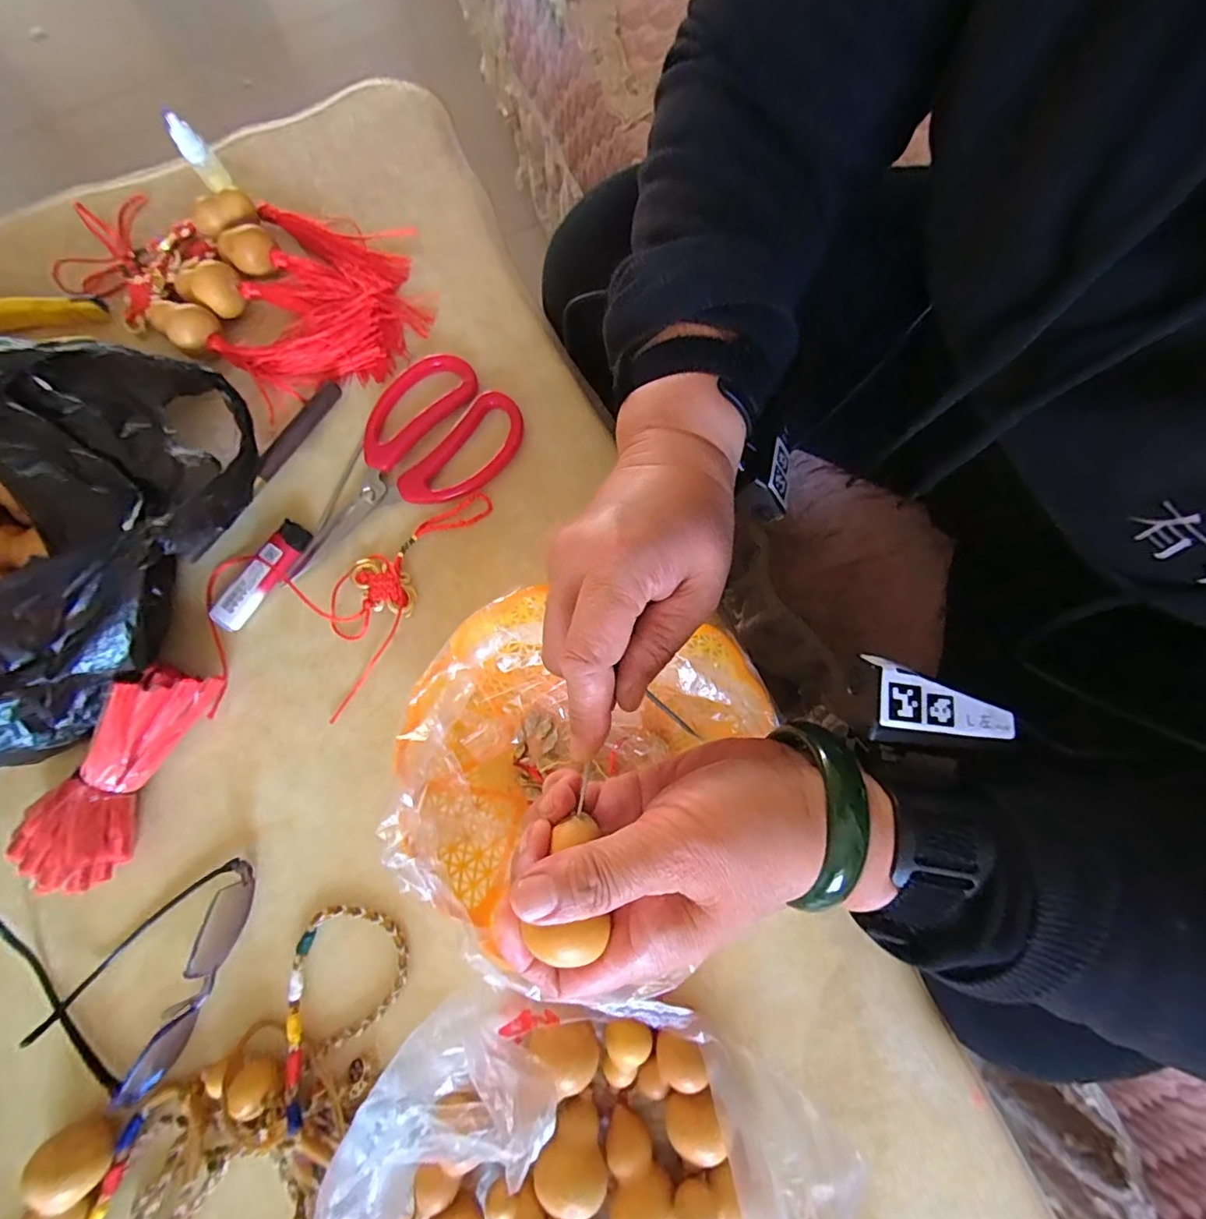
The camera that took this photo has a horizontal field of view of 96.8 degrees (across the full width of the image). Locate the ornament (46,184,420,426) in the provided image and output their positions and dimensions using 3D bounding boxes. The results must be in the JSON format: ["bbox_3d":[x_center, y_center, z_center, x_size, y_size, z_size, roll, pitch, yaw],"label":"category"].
[{"bbox_3d":[-0.258,-0.245,0.386,0.251,0.031,0.148,29,81,5],"label":"ornament"}]

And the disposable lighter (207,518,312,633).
[{"bbox_3d":[-0.226,-0.023,0.353,0.024,0.012,0.079,34,81,6],"label":"disposable lighter"}]

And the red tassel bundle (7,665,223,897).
[{"bbox_3d":[-0.286,0.097,0.319,0.049,0.039,0.135,24,81,4],"label":"red tassel bundle"}]

